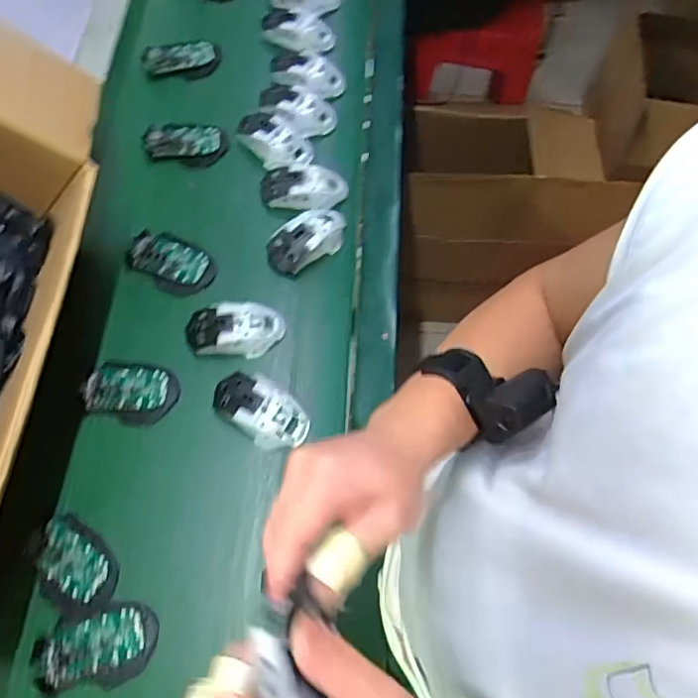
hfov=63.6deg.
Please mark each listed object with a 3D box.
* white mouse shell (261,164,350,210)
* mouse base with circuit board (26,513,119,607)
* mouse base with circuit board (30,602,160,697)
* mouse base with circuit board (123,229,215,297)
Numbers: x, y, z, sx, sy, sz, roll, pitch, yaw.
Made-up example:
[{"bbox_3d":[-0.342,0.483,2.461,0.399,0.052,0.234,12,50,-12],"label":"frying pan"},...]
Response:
[{"bbox_3d":[-0.063,-0.225,0.770,0.118,0.033,0.060,5,69,-1],"label":"white mouse shell"},{"bbox_3d":[-0.289,0.225,0.592,0.070,0.014,0.101,-41,76,-15],"label":"mouse base with circuit board"},{"bbox_3d":[-0.253,0.295,0.553,0.116,0.019,0.071,-8,70,-5],"label":"mouse base with circuit board"},{"bbox_3d":[-0.233,-0.113,0.731,0.112,0.027,0.073,28,71,8],"label":"mouse base with circuit board"}]

